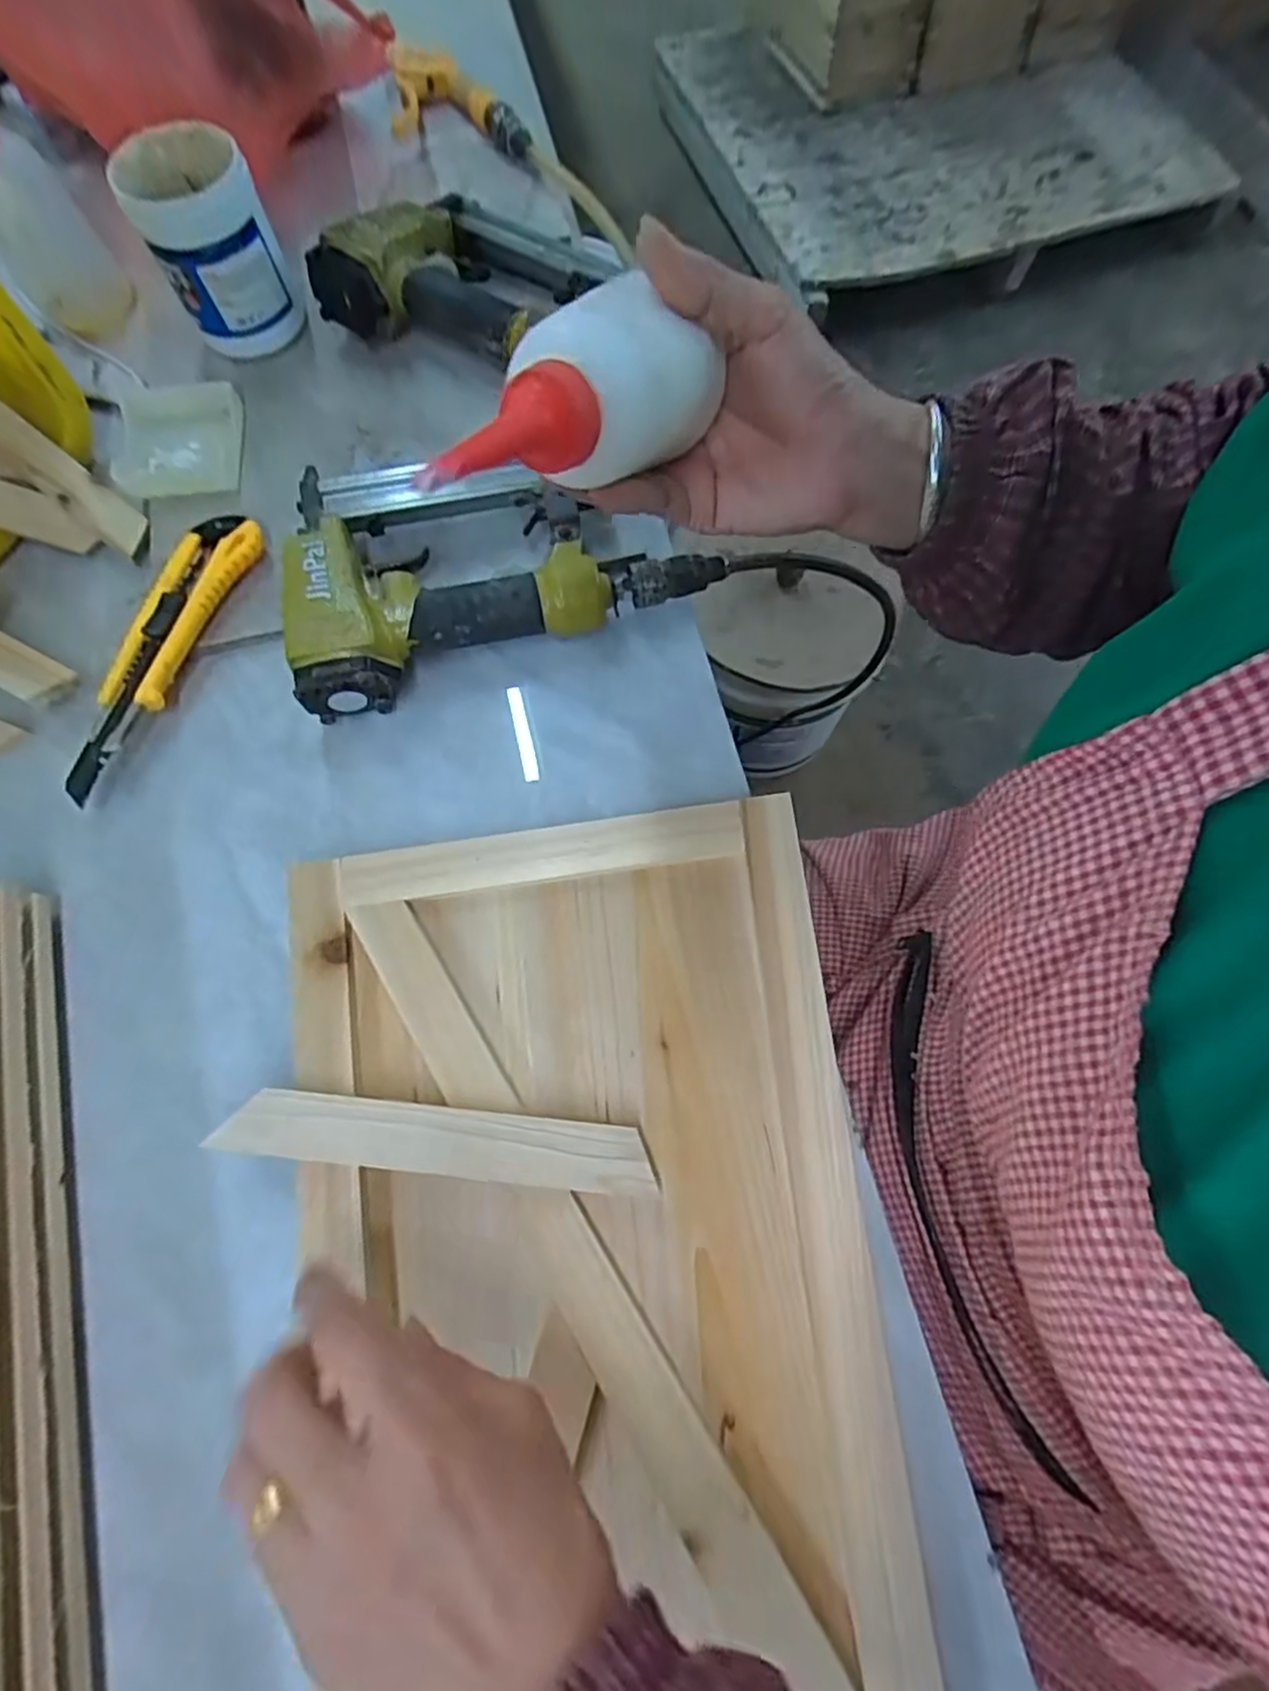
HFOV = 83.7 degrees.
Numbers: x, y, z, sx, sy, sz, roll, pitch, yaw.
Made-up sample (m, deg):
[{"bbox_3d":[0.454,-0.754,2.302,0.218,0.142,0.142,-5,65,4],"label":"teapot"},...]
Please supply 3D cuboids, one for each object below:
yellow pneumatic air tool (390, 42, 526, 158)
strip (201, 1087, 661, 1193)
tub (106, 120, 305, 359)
[{"bbox_3d":[-0.147,-0.588,0.570,0.069,0.029,0.167,-33,73,-11],"label":"yellow pneumatic air tool"},{"bbox_3d":[-0.086,0.127,0.306,0.184,0.004,0.027,5,68,3],"label":"strip"},{"bbox_3d":[-0.270,-0.386,0.461,0.074,0.093,0.077,0,70,1],"label":"tub"}]

